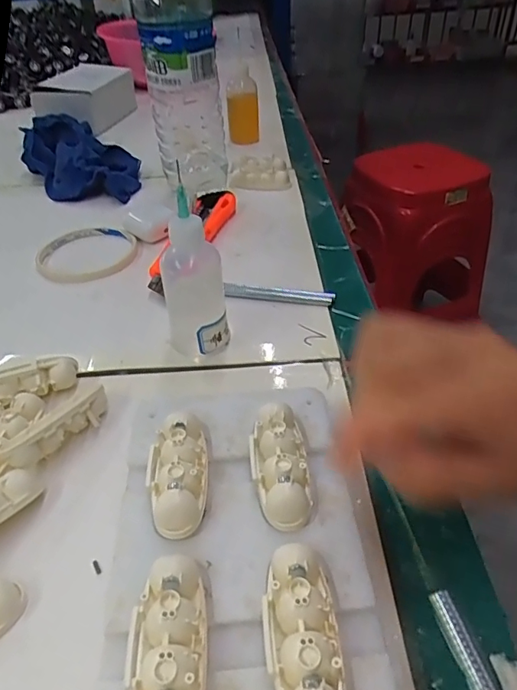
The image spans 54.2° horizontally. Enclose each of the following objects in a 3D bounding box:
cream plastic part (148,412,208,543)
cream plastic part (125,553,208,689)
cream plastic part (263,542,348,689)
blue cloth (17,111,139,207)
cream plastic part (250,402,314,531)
[{"bbox_3d":[-0.036,0.056,0.226,0.025,0.016,0.059,-6,40,-1],"label":"cream plastic part"},{"bbox_3d":[-0.031,0.101,0.173,0.025,0.016,0.066,-5,40,-1],"label":"cream plastic part"},{"bbox_3d":[0.015,0.100,0.173,0.025,0.015,0.061,-5,40,-1],"label":"cream plastic part"},{"bbox_3d":[-0.200,-0.214,0.559,0.109,0.044,0.195,-20,42,-18],"label":"blue cloth"},{"bbox_3d":[0.010,0.053,0.228,0.024,0.015,0.059,-6,40,-2],"label":"cream plastic part"}]

